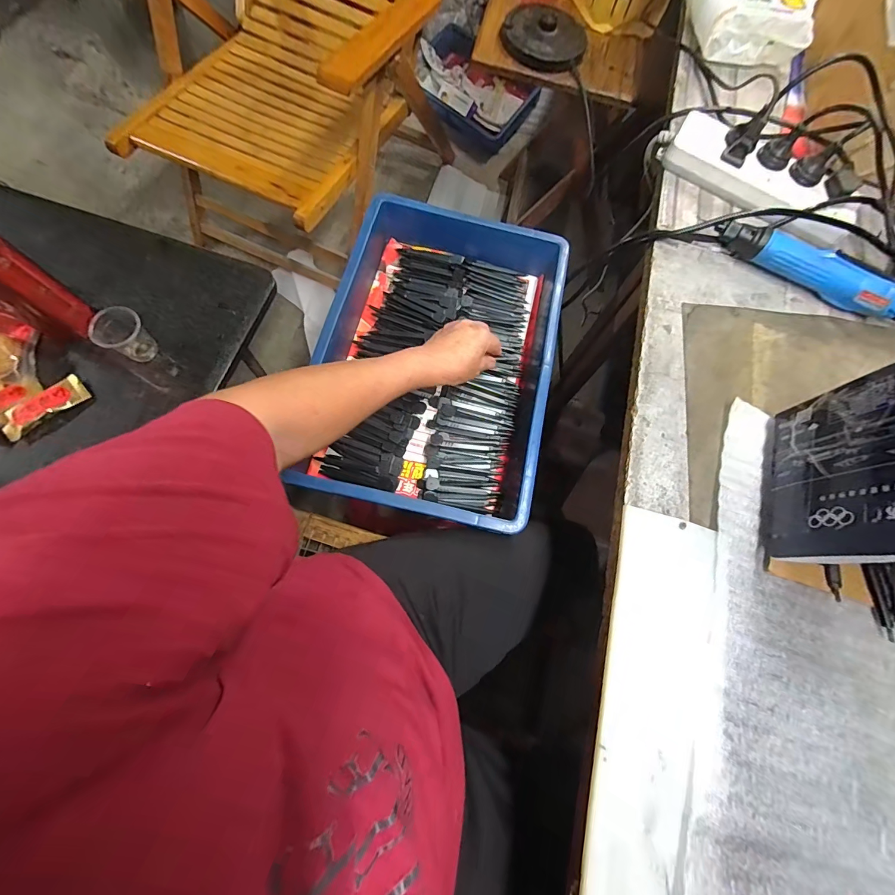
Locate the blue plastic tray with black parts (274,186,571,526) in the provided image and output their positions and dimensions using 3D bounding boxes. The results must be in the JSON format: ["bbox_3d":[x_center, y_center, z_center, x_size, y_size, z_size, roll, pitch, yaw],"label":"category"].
[{"bbox_3d":[-0.010,-0.129,0.528,0.288,0.083,0.442,14,72,-1],"label":"blue plastic tray with black parts"}]

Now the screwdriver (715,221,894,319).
[{"bbox_3d":[0.399,-0.200,0.427,0.201,0.041,0.031,29,73,4],"label":"screwdriver"}]

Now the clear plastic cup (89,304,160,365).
[{"bbox_3d":[-0.384,-0.131,0.467,0.046,0.061,0.052,40,74,7],"label":"clear plastic cup"}]

